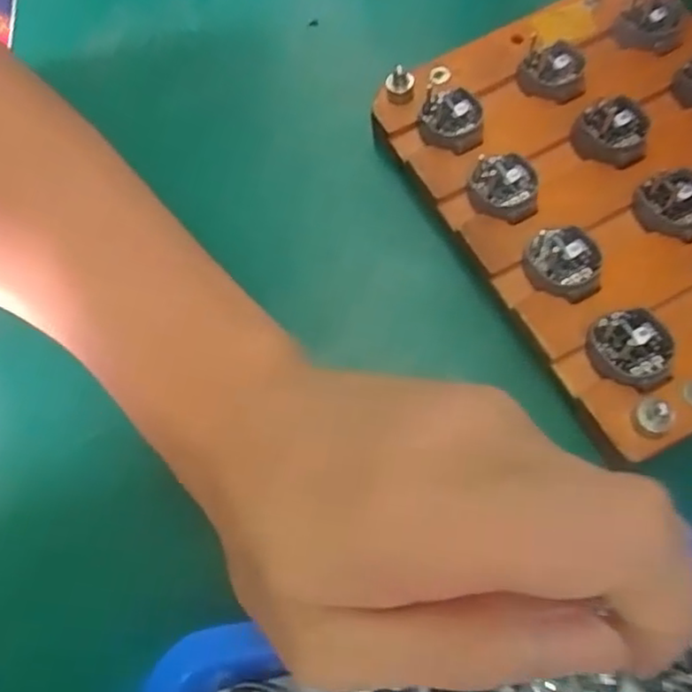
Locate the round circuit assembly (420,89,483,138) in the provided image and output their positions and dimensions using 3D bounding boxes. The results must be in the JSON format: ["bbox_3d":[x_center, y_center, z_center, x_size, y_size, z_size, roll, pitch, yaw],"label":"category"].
[{"bbox_3d":[0.044,-0.096,0.270,0.023,0.008,0.022,-1,65,3],"label":"round circuit assembly"}]

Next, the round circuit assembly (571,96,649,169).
[{"bbox_3d":[0.105,-0.086,0.258,0.027,0.011,0.026,13,67,9],"label":"round circuit assembly"}]

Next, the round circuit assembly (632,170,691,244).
[{"bbox_3d":[0.123,-0.054,0.242,0.026,0.009,0.029,2,65,4],"label":"round circuit assembly"}]

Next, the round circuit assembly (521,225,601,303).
[{"bbox_3d":[0.080,-0.031,0.238,0.027,0.007,0.026,-1,65,3],"label":"round circuit assembly"}]

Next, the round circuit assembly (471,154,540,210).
[{"bbox_3d":[0.062,-0.064,0.254,0.025,0.007,0.023,-1,65,3],"label":"round circuit assembly"}]

